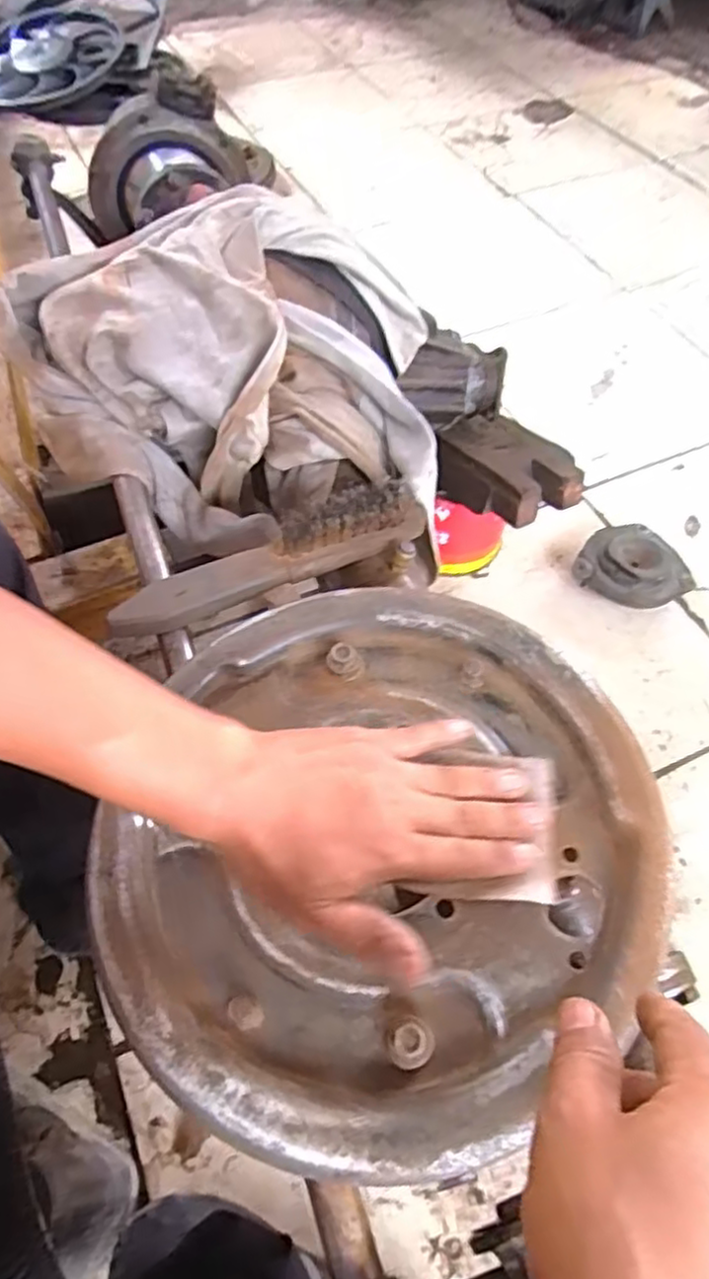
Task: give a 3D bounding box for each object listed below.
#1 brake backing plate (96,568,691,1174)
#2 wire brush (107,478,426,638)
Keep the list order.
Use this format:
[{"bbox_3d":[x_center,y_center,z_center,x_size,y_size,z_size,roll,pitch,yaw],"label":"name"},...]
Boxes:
[{"bbox_3d":[0.009,0.101,0.374,0.286,0.028,0.289,-2,58,2],"label":"brake backing plate"},{"bbox_3d":[-0.056,-0.057,0.492,0.230,0.051,0.032,-24,60,-16],"label":"wire brush"}]

